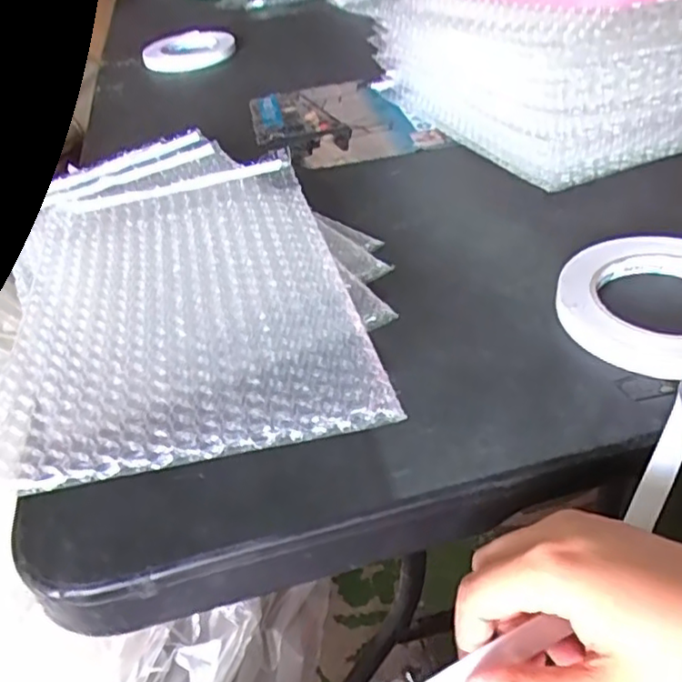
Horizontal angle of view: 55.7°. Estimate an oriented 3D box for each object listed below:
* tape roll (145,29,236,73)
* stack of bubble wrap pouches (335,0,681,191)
[{"bbox_3d":[-0.207,-0.394,0.874,0.118,0.028,0.118,-14,39,-9],"label":"tape roll"},{"bbox_3d":[0.169,-0.251,0.560,0.199,0.128,0.306,-20,40,-16],"label":"stack of bubble wrap pouches"}]

